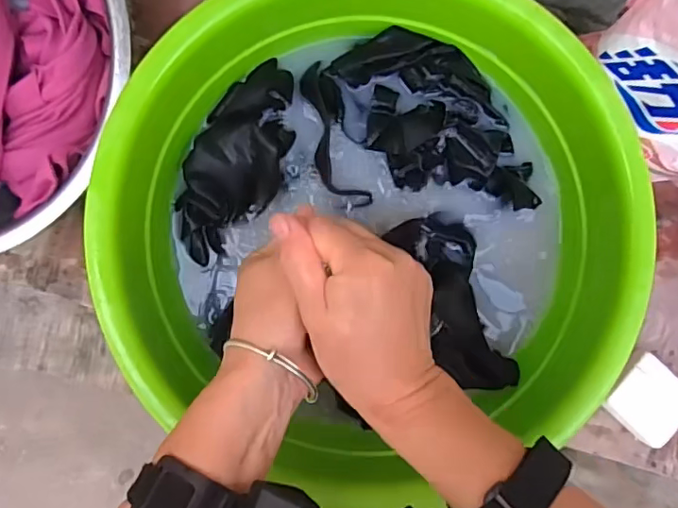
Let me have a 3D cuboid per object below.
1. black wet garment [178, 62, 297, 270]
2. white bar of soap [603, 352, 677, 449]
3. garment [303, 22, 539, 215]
[{"bbox_3d":[-0.089,-0.079,0.482,0.077,0.025,0.178,19,92,-1],"label":"black wet garment"},{"bbox_3d":[0.320,0.151,0.570,0.075,0.018,0.072,44,91,-1],"label":"white bar of soap"},{"bbox_3d":[0.073,-0.116,0.475,0.195,0.037,0.142,0,92,0],"label":"garment"}]

